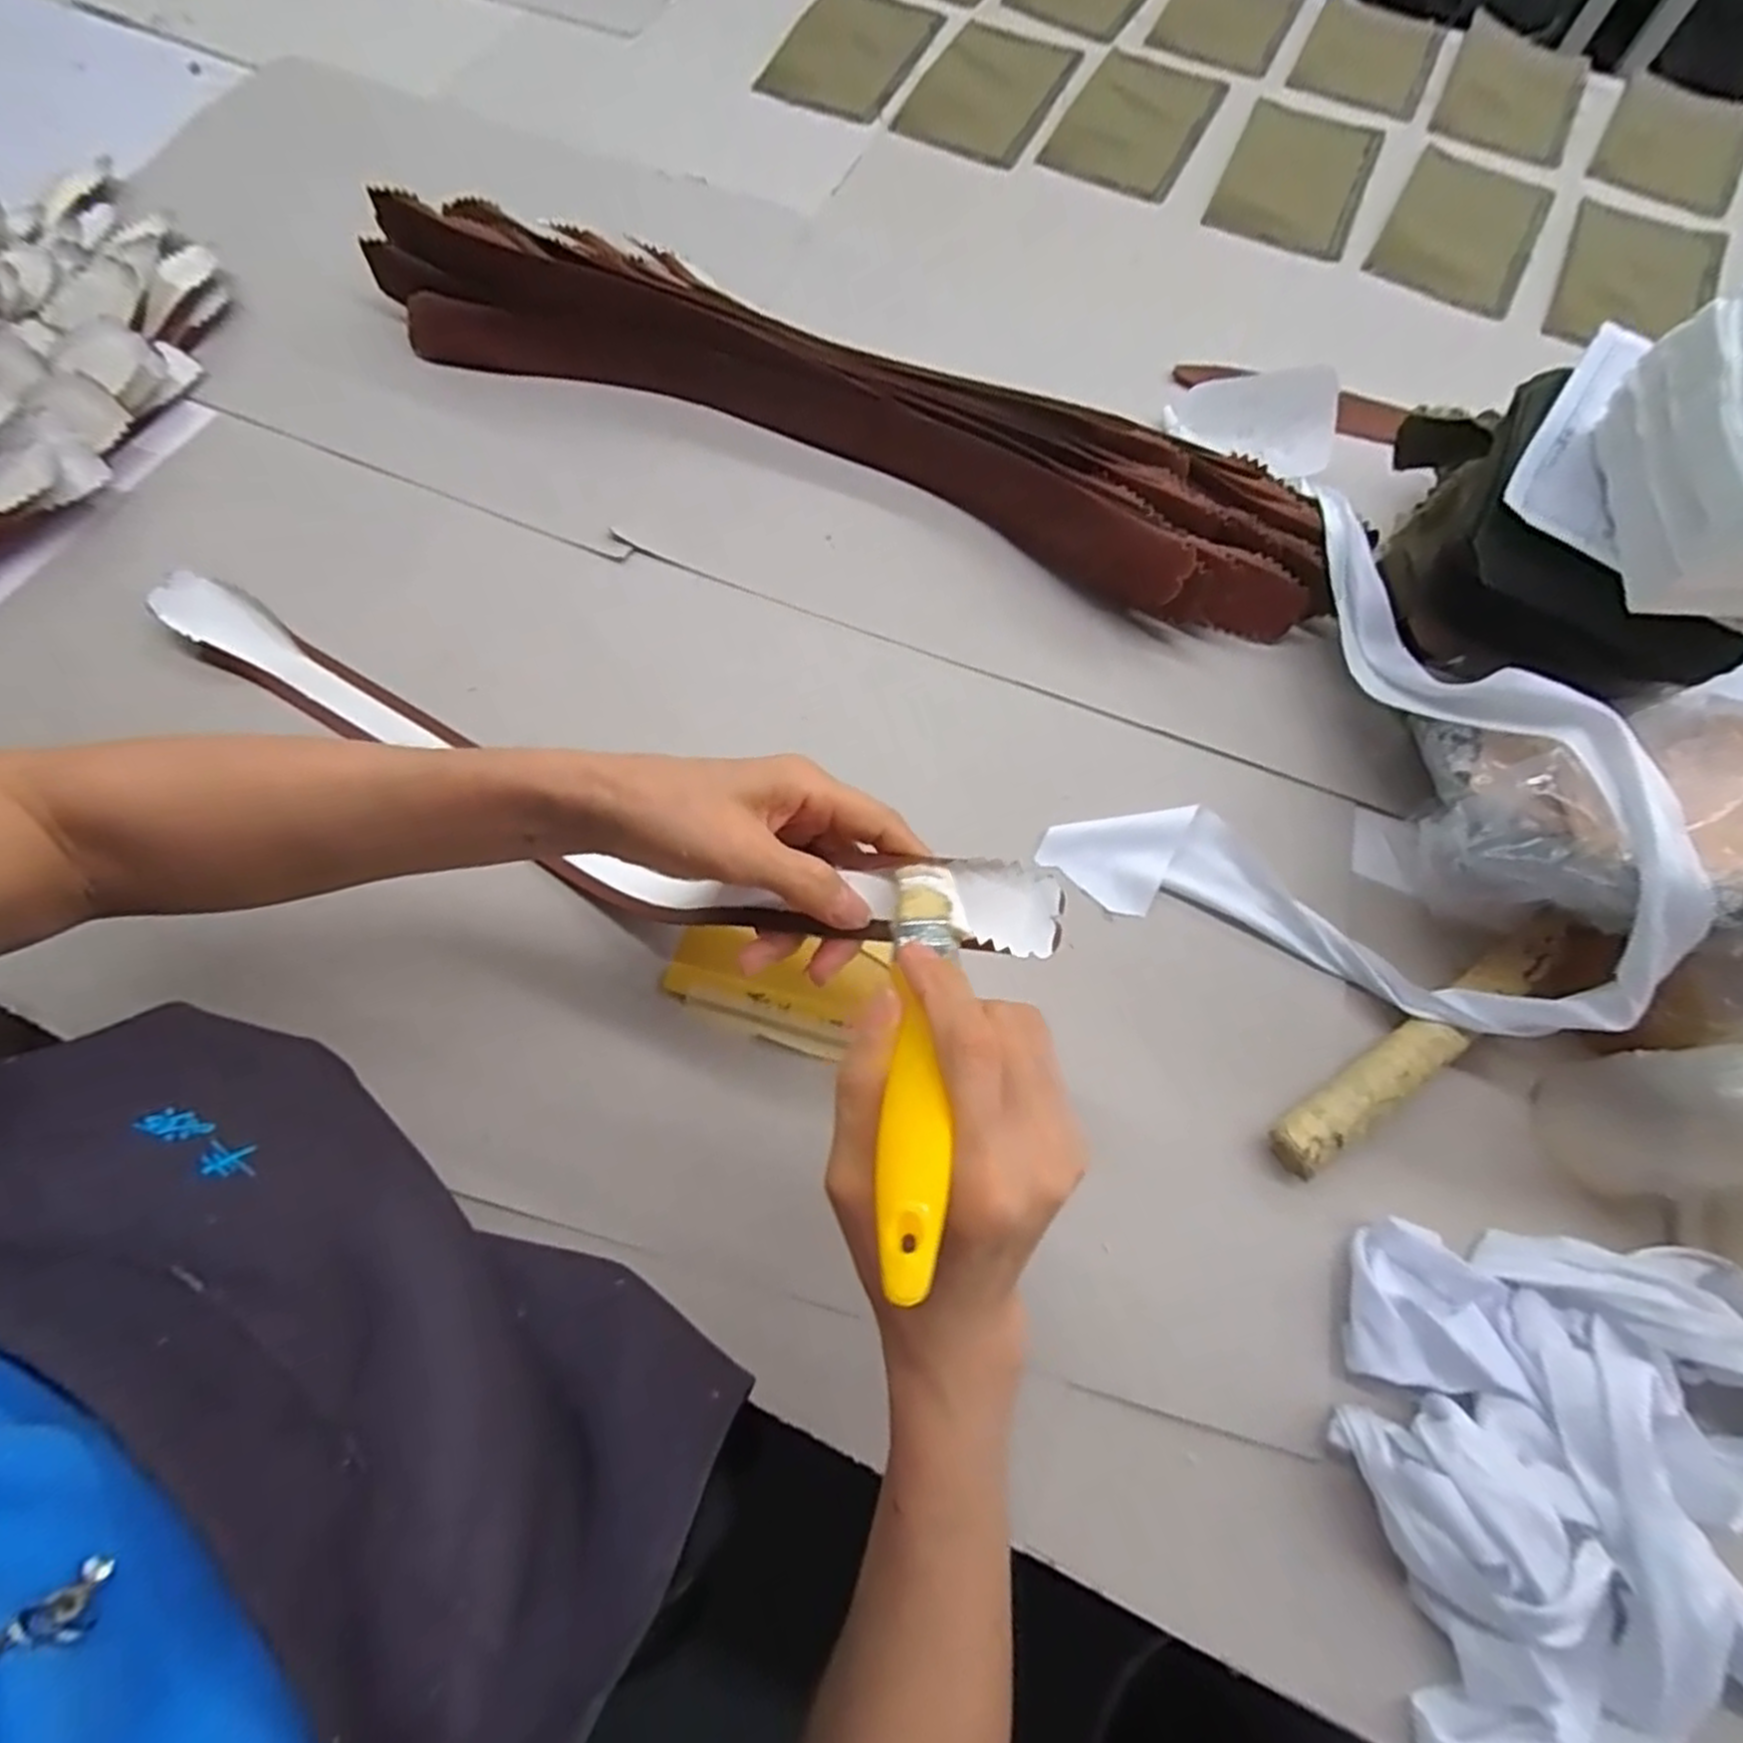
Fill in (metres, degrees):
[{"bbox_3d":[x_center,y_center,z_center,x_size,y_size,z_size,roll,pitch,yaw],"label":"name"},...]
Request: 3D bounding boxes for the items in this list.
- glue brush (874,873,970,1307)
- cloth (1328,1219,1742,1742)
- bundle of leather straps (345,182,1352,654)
[{"bbox_3d":[0.016,0.050,0.248,0.023,0.008,0.155,6,40,1],"label":"glue brush"},{"bbox_3d":[0.316,0.270,0.322,0.230,0.039,0.215,7,70,2],"label":"cloth"},{"bbox_3d":[-0.025,-0.313,0.530,0.677,0.062,0.140,24,72,8],"label":"bundle of leather straps"}]

